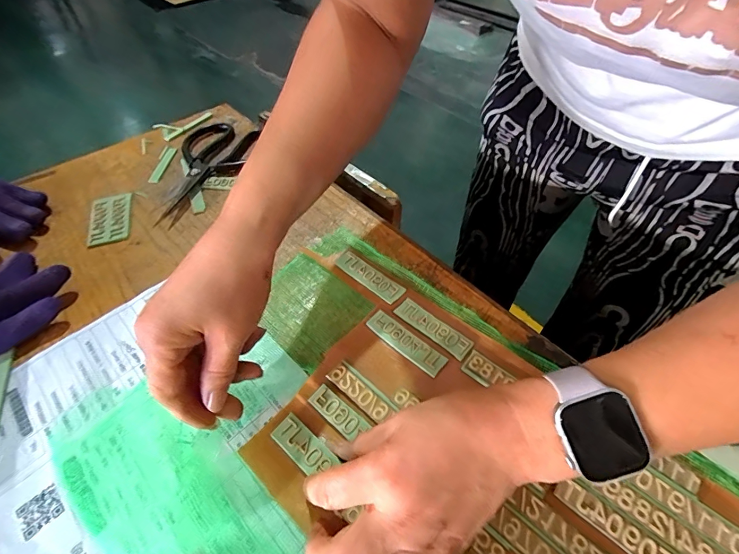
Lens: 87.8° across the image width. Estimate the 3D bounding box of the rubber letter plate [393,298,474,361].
[{"bbox_3d":[0.055,0.041,0.328,0.070,0.004,0.022,34,59,25],"label":"rubber letter plate"}]

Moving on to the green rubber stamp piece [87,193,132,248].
[{"bbox_3d":[-0.285,-0.064,0.421,0.042,0.006,0.076,-17,53,-12],"label":"green rubber stamp piece"}]

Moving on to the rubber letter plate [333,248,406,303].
[{"bbox_3d":[-0.001,-0.002,0.364,0.073,0.004,0.021,34,59,25],"label":"rubber letter plate"}]

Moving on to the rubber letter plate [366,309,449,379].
[{"bbox_3d":[0.030,0.053,0.319,0.072,0.004,0.021,33,59,24],"label":"rubber letter plate"}]

